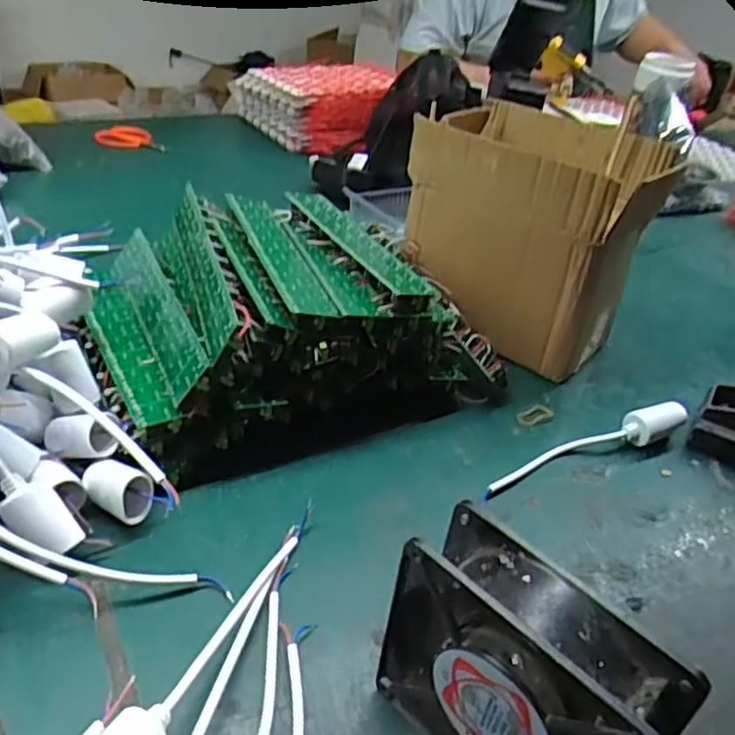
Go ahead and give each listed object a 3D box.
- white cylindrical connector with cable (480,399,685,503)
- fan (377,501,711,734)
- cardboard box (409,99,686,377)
[{"bbox_3d":[0.166,0.059,0.504,0.190,0.030,0.029,-14,40,-28],"label":"white cylindrical connector with cable"},{"bbox_3d":[0.066,0.141,0.297,0.122,0.119,0.047,33,42,32],"label":"fan"},{"bbox_3d":[0.149,-0.119,0.620,0.191,0.187,0.152,27,39,26],"label":"cardboard box"}]

